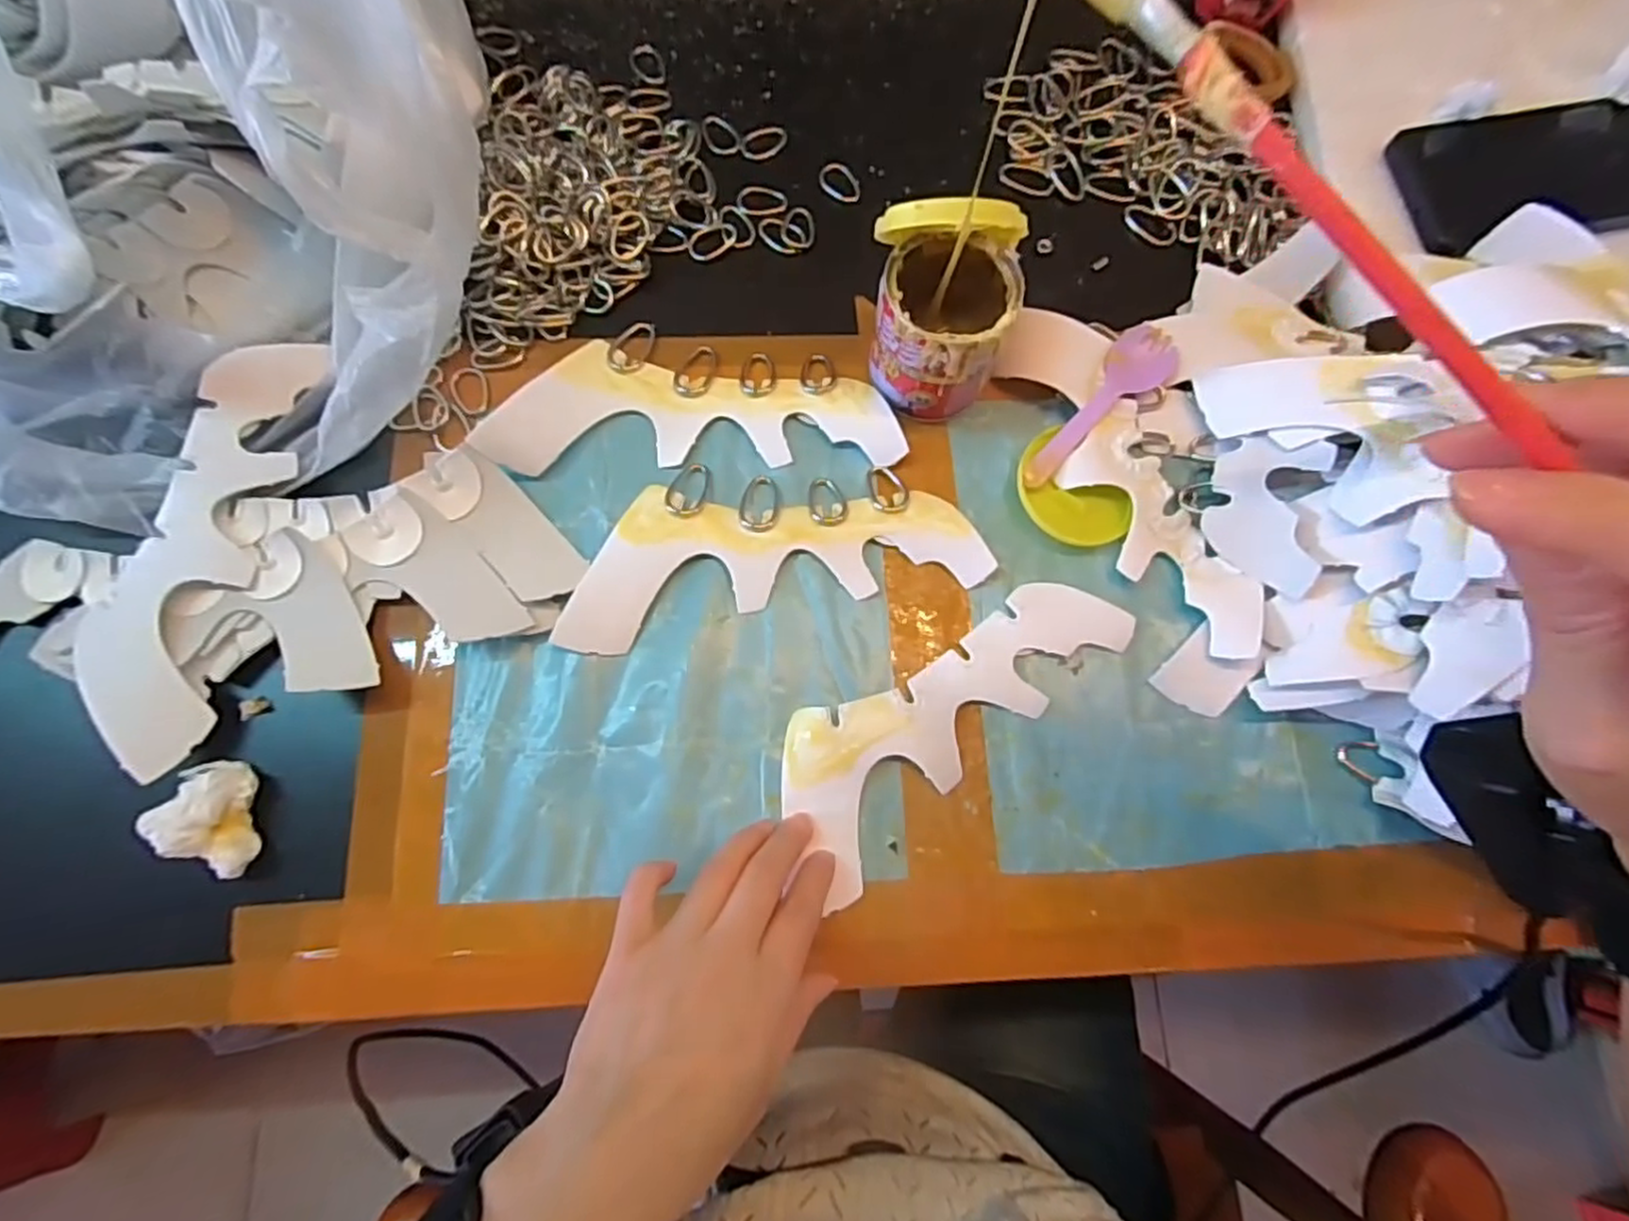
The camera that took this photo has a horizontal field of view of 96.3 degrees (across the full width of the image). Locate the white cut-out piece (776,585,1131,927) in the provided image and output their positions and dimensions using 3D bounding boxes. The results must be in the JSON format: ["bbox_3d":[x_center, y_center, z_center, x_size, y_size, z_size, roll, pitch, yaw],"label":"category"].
[{"bbox_3d":[0.063,0.044,0.352,0.187,0.008,0.073,-40,87,-10],"label":"white cut-out piece"}]

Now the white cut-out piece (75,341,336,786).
[{"bbox_3d":[-0.295,-0.035,0.347,0.070,0.020,0.210,12,79,1],"label":"white cut-out piece"}]

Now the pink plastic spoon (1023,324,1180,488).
[{"bbox_3d":[0.149,-0.105,0.378,0.032,0.011,0.109,41,78,8],"label":"pink plastic spoon"}]

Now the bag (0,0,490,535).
[{"bbox_3d":[-0.328,-0.221,0.329,0.333,0.152,0.318,-19,77,-6],"label":"bag"}]

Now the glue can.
[{"bbox_3d":[0.063,-0.147,0.346,0.069,0.092,0.070,0,76,-2],"label":"glue can"}]

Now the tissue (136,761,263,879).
[{"bbox_3d":[-0.269,0.094,0.325,0.032,0.034,0.050,-11,76,-5],"label":"tissue"}]

